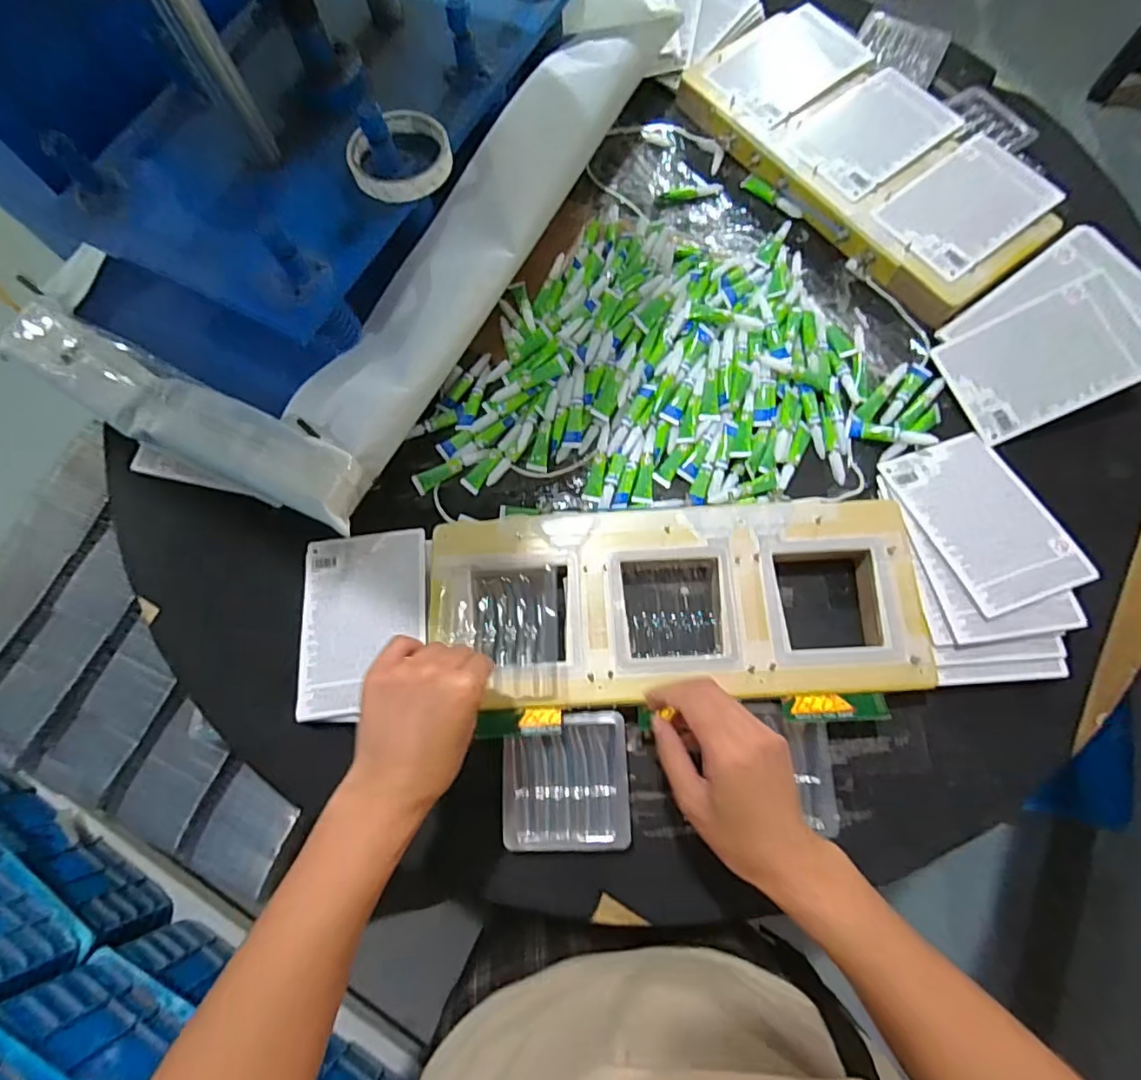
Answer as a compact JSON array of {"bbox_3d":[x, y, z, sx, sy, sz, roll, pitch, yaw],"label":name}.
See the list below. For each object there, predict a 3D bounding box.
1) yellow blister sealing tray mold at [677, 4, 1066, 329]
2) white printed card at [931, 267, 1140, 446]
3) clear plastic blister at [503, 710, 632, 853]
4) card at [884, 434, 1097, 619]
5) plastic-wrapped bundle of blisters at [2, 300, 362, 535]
[{"bbox_3d":[0.332,-0.443,0.650,0.200,0.039,0.424,-35,75,-9],"label":"yellow blister sealing tray mold"},{"bbox_3d":[0.469,-0.179,0.564,0.164,0.008,0.115,-25,80,13],"label":"white printed card"},{"bbox_3d":[-0.003,0.202,0.481,0.103,0.015,0.106,-3,73,1],"label":"clear plastic blister"},{"bbox_3d":[0.384,-0.020,0.534,0.111,0.008,0.170,-17,63,-6],"label":"card"},{"bbox_3d":[-0.380,-0.125,0.537,0.412,0.040,0.072,26,75,9],"label":"plastic-wrapped bundle of blisters"}]

